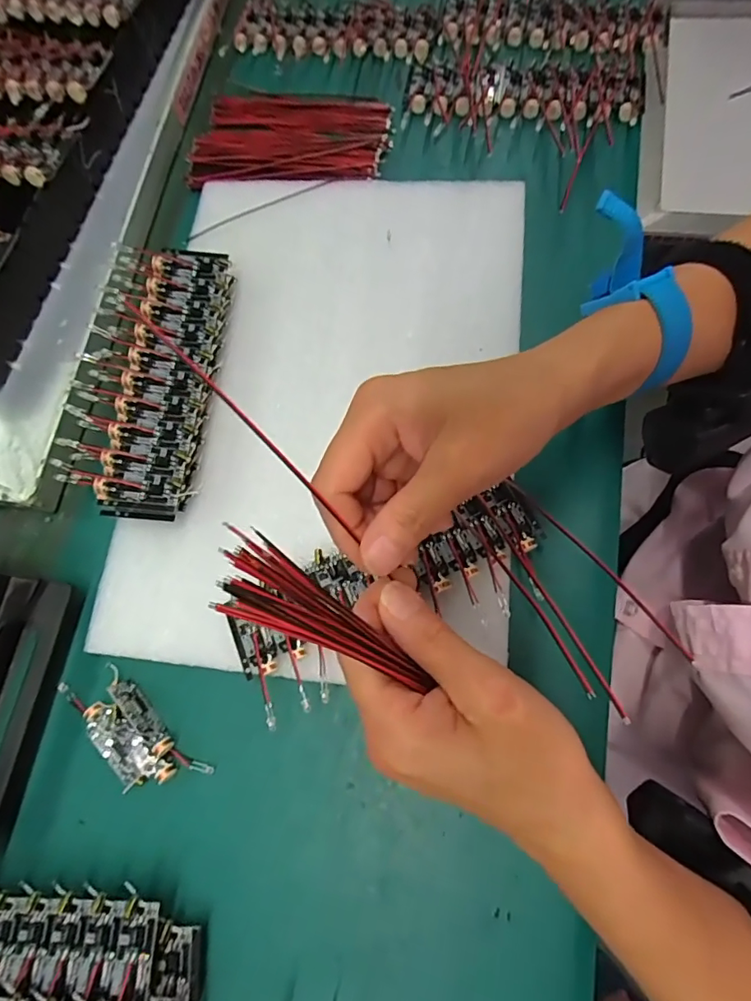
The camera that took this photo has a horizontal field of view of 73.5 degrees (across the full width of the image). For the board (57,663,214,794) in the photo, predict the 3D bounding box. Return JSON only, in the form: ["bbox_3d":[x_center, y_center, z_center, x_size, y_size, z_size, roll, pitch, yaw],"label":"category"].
[{"bbox_3d":[-0.126,0.117,0.256,0.087,0.016,0.030,39,78,12],"label":"board"}]

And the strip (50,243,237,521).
[{"bbox_3d":[-0.132,-0.072,0.292,0.077,0.024,0.164,4,73,3],"label":"strip"}]

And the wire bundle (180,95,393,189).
[{"bbox_3d":[-0.059,-0.260,0.359,0.137,0.011,0.088,8,73,4],"label":"wire bundle"}]

